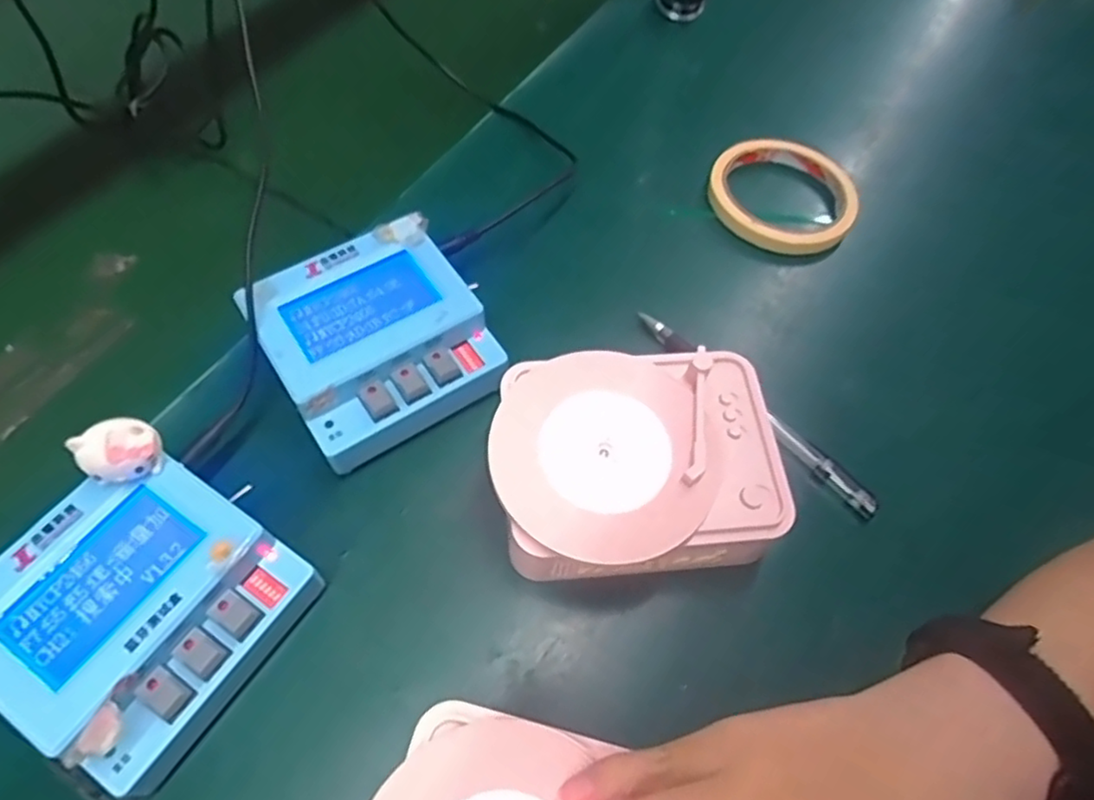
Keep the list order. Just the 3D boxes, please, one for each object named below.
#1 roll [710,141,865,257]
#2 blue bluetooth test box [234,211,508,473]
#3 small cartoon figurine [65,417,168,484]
[{"bbox_3d":[0.155,-0.135,0.439,0.095,0.015,0.085,26,63,11],"label":"roll"},{"bbox_3d":[-0.087,-0.027,0.344,0.103,0.048,0.101,-31,67,-19],"label":"blue bluetooth test box"},{"bbox_3d":[-0.172,0.022,0.272,0.024,0.029,0.027,34,64,15],"label":"small cartoon figurine"}]

